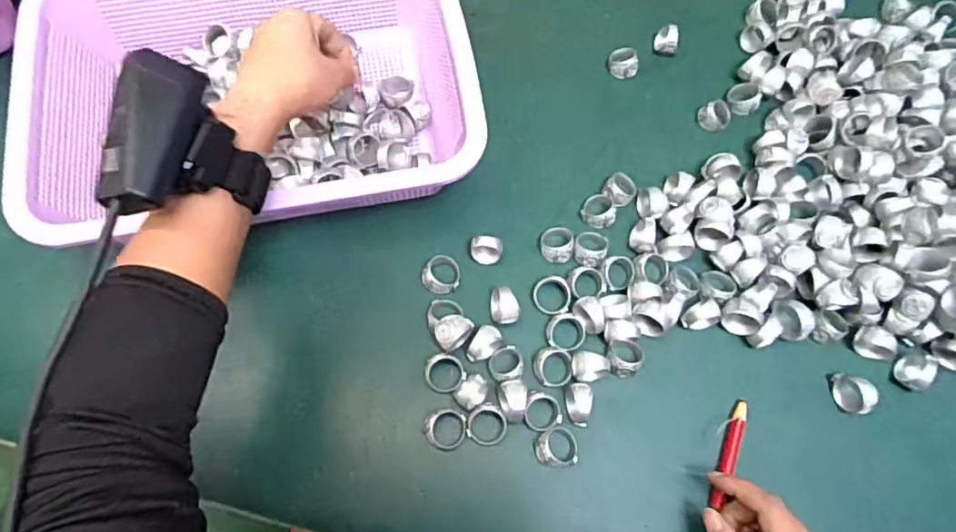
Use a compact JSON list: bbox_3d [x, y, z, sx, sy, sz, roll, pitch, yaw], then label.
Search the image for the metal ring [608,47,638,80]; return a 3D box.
[{"bbox_3d":[0.124,-0.174,0.501,0.021,0.020,0.024,-5,71,-3],"label":"metal ring"}]

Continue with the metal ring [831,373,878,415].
[{"bbox_3d":[0.259,0.088,0.403,0.013,0.028,0.027,-3,71,-2],"label":"metal ring"}]

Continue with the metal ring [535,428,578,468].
[{"bbox_3d":[0.053,0.121,0.389,0.030,0.017,0.025,-3,71,-2],"label":"metal ring"}]

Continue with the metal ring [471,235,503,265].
[{"bbox_3d":[0.006,-0.011,0.433,0.023,0.017,0.017,11,71,3],"label":"metal ring"}]

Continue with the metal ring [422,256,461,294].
[{"bbox_3d":[-0.026,0.006,0.425,0.026,0.013,0.028,0,71,-1],"label":"metal ring"}]

